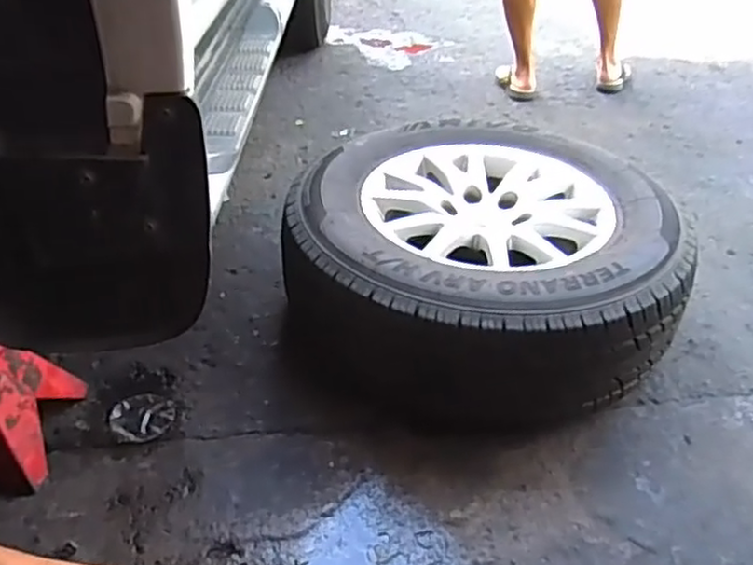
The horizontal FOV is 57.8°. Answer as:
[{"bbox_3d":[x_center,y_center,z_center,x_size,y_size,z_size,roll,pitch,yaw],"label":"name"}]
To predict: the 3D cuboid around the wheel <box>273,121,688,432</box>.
[{"bbox_3d":[0.206,-0.040,1.281,0.670,0.244,0.610,1,36,-1],"label":"wheel"}]

